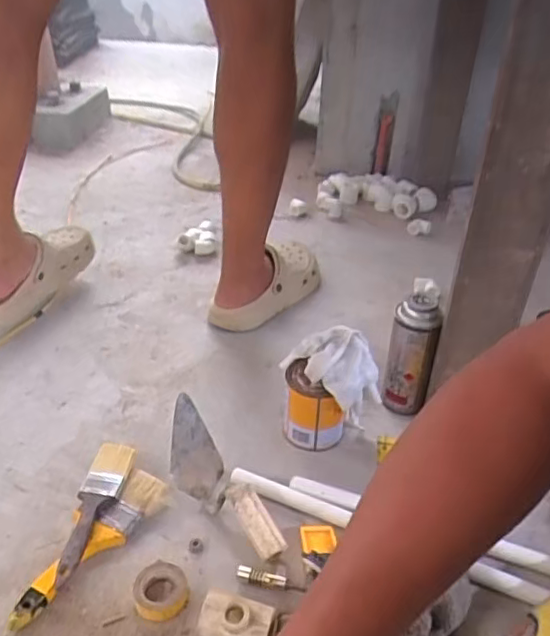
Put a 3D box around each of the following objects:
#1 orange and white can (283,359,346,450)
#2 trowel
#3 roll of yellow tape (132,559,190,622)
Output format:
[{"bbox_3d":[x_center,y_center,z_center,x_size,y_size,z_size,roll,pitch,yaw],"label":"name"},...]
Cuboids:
[{"bbox_3d":[0.050,0.115,0.818,0.076,0.107,0.078,1,35,-1],"label":"orange and white can"},{"bbox_3d":[-0.075,0.198,0.728,0.074,0.071,0.226,-16,39,-24],"label":"trowel"},{"bbox_3d":[-0.121,0.283,0.637,0.055,0.021,0.063,-12,37,-20],"label":"roll of yellow tape"}]

